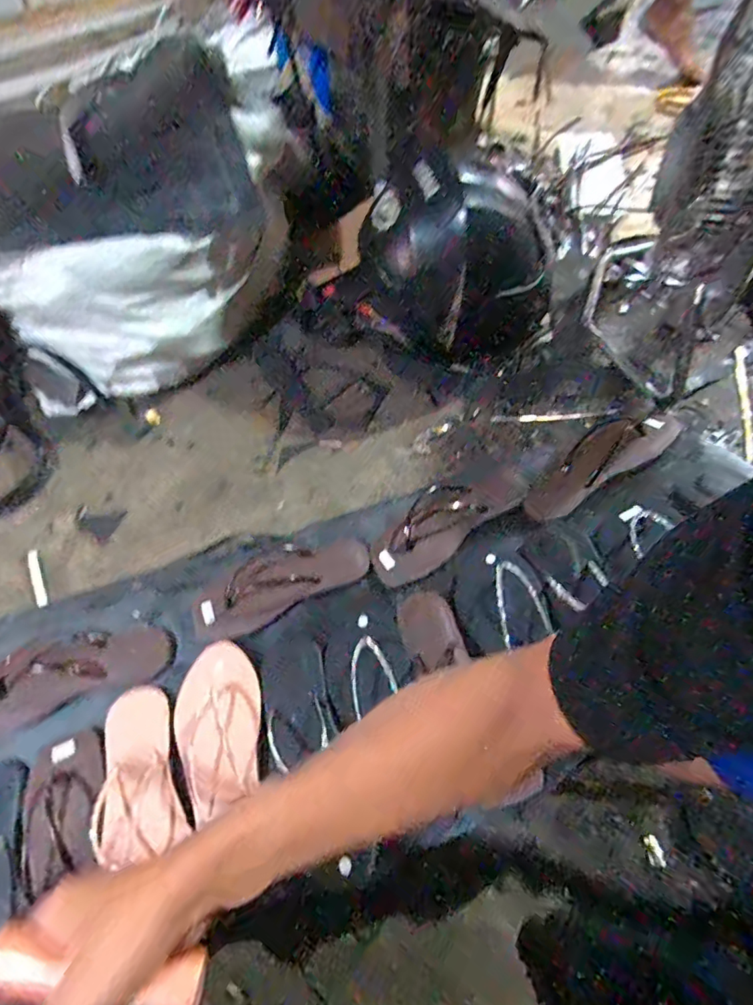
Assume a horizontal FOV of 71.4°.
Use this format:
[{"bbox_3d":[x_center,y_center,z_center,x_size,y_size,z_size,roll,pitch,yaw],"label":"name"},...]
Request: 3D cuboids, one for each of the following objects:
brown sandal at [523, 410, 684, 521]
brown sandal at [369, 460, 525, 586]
[{"bbox_3d":[0.315,-0.062,0.729,0.266,0.040,0.080,-29,63,-12],"label":"brown sandal"},{"bbox_3d":[0.098,0.020,0.715,0.249,0.024,0.090,-35,64,-16],"label":"brown sandal"}]

